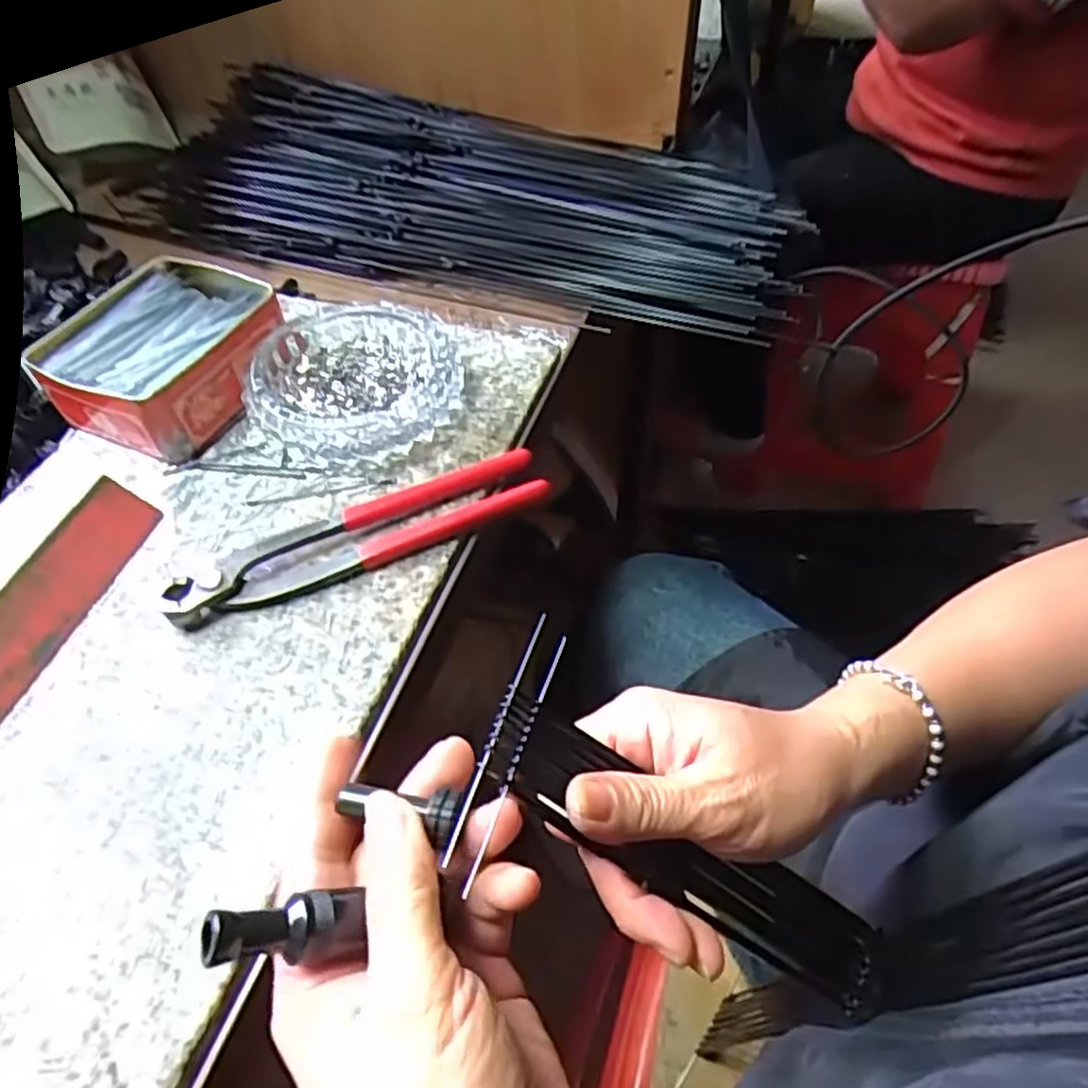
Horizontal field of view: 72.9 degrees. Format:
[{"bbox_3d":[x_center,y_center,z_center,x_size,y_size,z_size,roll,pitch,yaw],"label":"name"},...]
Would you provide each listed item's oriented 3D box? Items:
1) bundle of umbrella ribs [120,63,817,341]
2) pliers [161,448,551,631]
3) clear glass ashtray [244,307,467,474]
[{"bbox_3d":[-0.074,-0.293,0.611,0.557,0.042,0.231,20,55,17],"label":"bundle of umbrella ribs"},{"bbox_3d":[-0.094,-0.006,0.384,0.194,0.017,0.041,-18,53,-13],"label":"pliers"},{"bbox_3d":[-0.112,-0.096,0.440,0.120,0.027,0.114,-1,51,1],"label":"clear glass ashtray"}]

